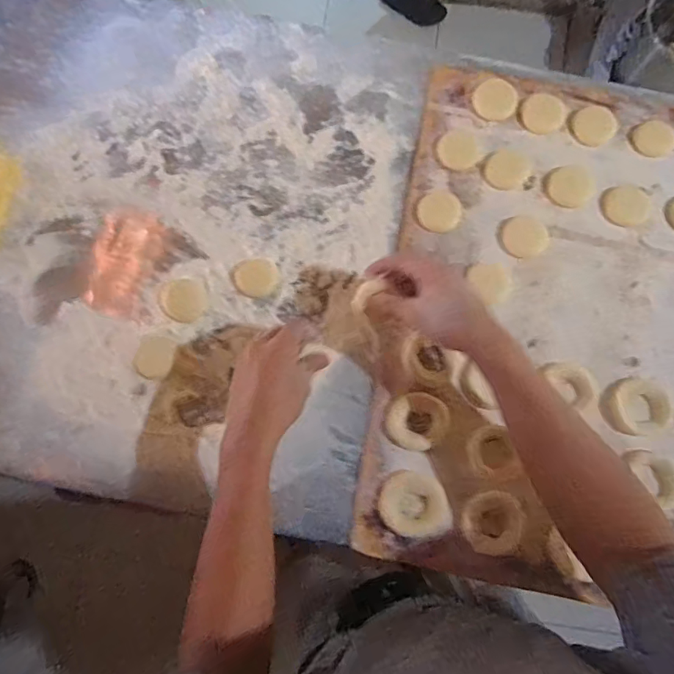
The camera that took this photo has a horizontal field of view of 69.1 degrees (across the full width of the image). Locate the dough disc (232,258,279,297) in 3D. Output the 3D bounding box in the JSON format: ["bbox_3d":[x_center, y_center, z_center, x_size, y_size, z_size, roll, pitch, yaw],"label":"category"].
[{"bbox_3d":[-0.097,-0.073,0.587,0.053,0.004,0.047,24,81,4],"label":"dough disc"}]

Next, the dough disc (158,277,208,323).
[{"bbox_3d":[-0.179,-0.043,0.573,0.052,0.007,0.053,0,80,0],"label":"dough disc"}]

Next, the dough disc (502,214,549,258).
[{"bbox_3d":[0.227,-0.122,0.588,0.051,0.007,0.058,37,82,6],"label":"dough disc"}]

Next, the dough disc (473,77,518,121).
[{"bbox_3d":[0.202,-0.306,0.626,0.052,0.014,0.058,4,80,1],"label":"dough disc"}]

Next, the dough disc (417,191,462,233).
[{"bbox_3d":[0.125,-0.154,0.598,0.050,0.014,0.051,0,80,0],"label":"dough disc"}]

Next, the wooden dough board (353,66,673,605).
[{"bbox_3d":[0.279,-0.032,0.567,0.419,0.021,0.607,11,80,2],"label":"wooden dough board"}]

